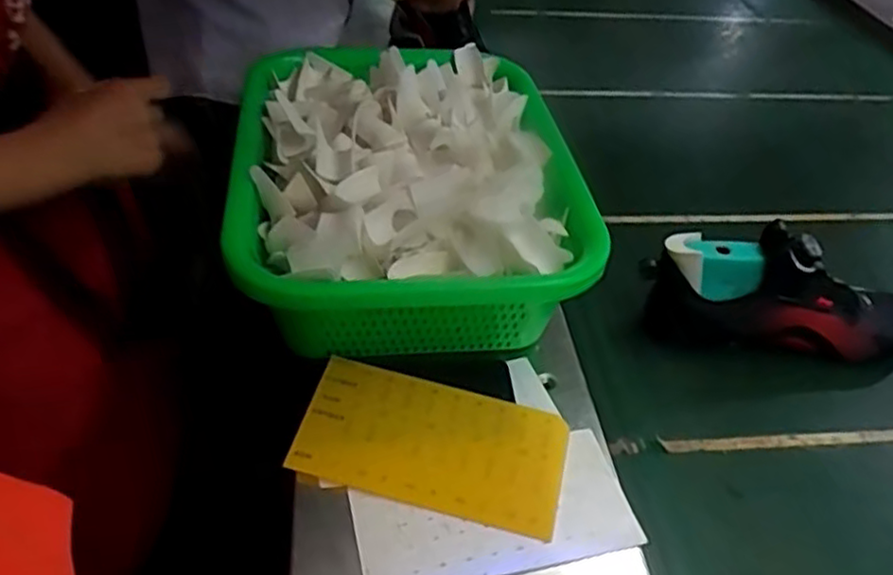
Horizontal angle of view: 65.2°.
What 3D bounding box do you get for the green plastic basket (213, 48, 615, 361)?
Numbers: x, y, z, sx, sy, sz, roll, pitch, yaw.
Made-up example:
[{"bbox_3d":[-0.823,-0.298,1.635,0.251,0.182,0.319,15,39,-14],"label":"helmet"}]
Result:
[{"bbox_3d":[-0.039,-0.094,0.673,0.290,0.136,0.391,-1,42,-8],"label":"green plastic basket"}]

